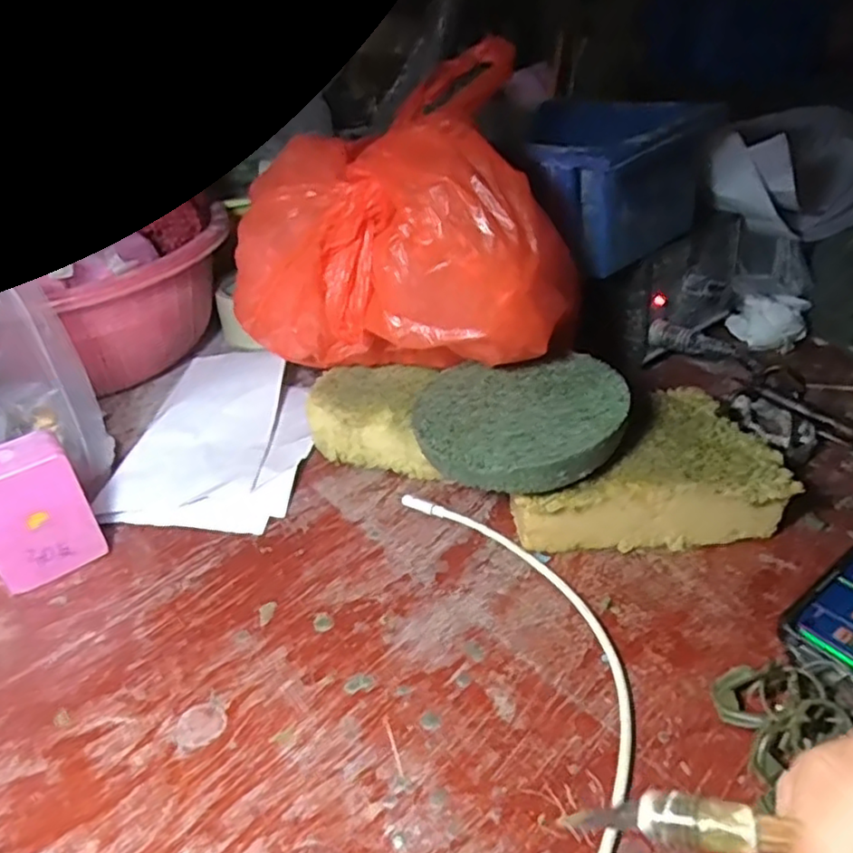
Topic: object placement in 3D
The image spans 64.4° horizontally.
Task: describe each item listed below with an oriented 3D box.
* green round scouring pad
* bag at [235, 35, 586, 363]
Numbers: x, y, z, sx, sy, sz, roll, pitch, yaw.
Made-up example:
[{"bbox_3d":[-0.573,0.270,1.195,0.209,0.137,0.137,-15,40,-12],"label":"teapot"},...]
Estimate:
[{"bbox_3d":[0.047,-0.006,0.347,0.104,0.018,0.098,-3,34,2],"label":"green round scouring pad"},{"bbox_3d":[-0.006,-0.110,0.379,0.193,0.136,0.124,24,44,35],"label":"bag"}]

